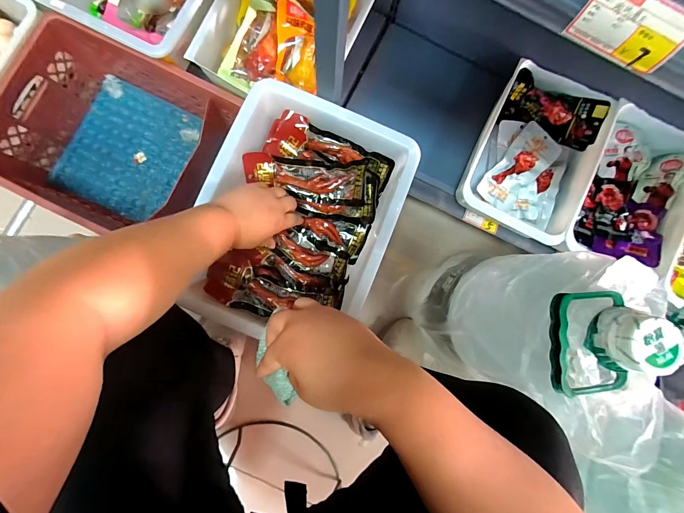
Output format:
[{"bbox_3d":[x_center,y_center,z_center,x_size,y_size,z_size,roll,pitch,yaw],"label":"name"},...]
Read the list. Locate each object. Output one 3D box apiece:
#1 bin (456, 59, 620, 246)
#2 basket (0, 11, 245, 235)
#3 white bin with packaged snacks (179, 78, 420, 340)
[{"bbox_3d":[0.374,-0.200,0.646,0.212,0.080,0.313,26,84,-1],"label":"bin"},{"bbox_3d":[-0.454,-0.231,0.682,0.375,0.196,0.322,22,84,-2],"label":"basket"},{"bbox_3d":[-0.061,-0.074,0.527,0.275,0.090,0.341,21,84,-2],"label":"white bin with packaged snacks"}]

